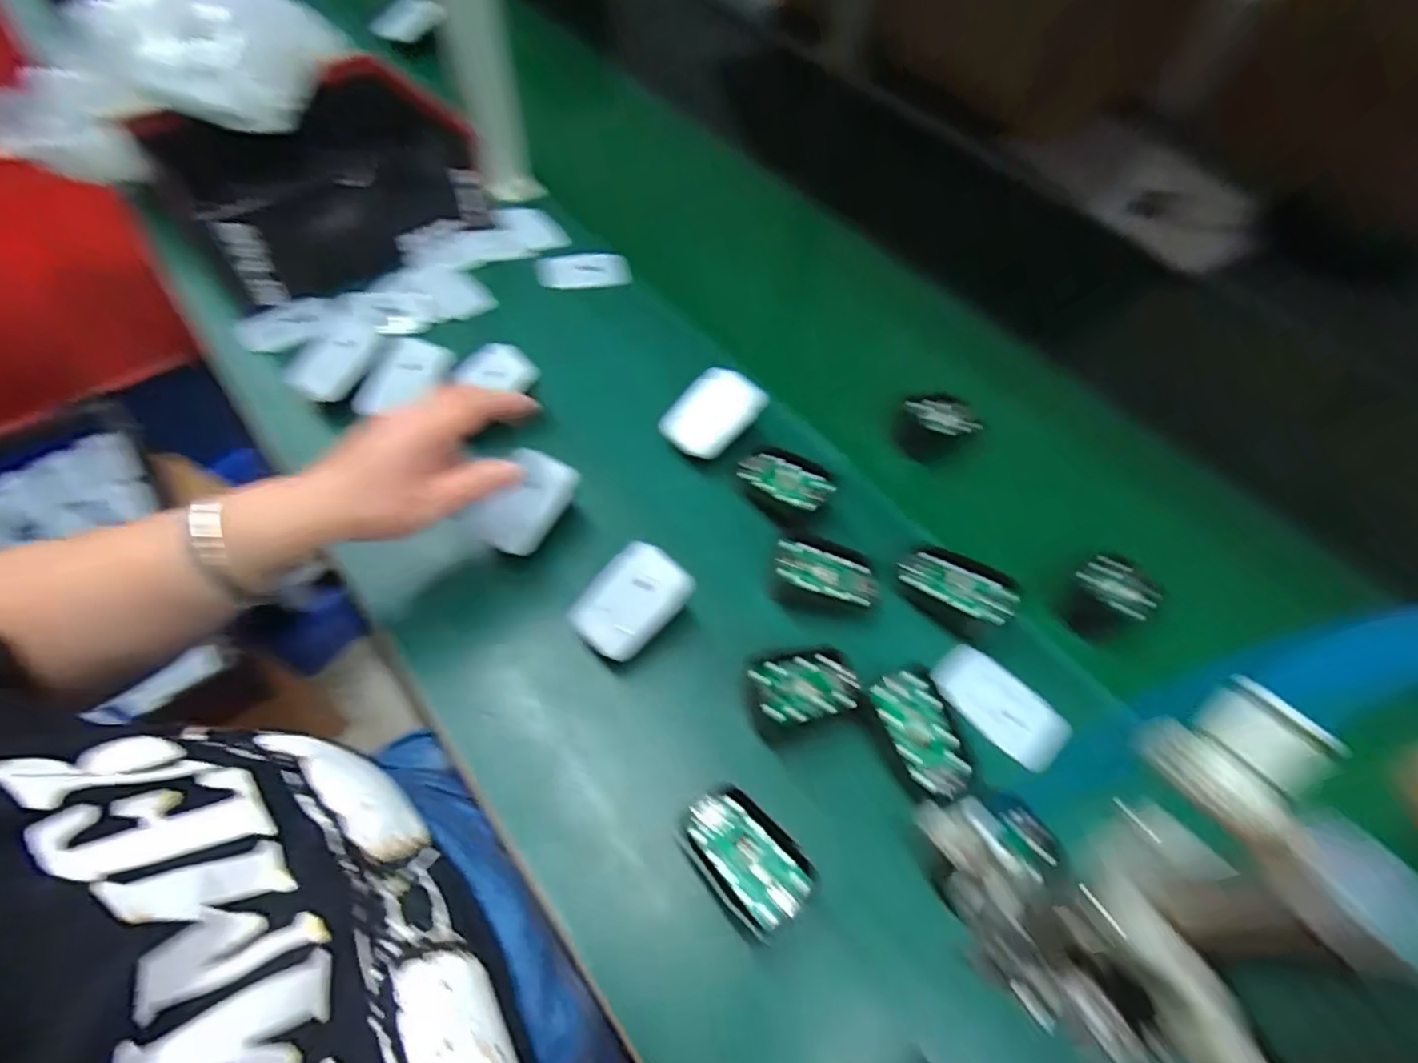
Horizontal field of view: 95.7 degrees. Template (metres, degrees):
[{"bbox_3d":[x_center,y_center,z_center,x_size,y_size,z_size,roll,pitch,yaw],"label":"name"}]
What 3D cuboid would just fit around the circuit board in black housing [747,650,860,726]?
[{"bbox_3d":[0.058,0.092,0.384,0.066,0.017,0.039,-14,58,-14],"label":"circuit board in black housing"}]

